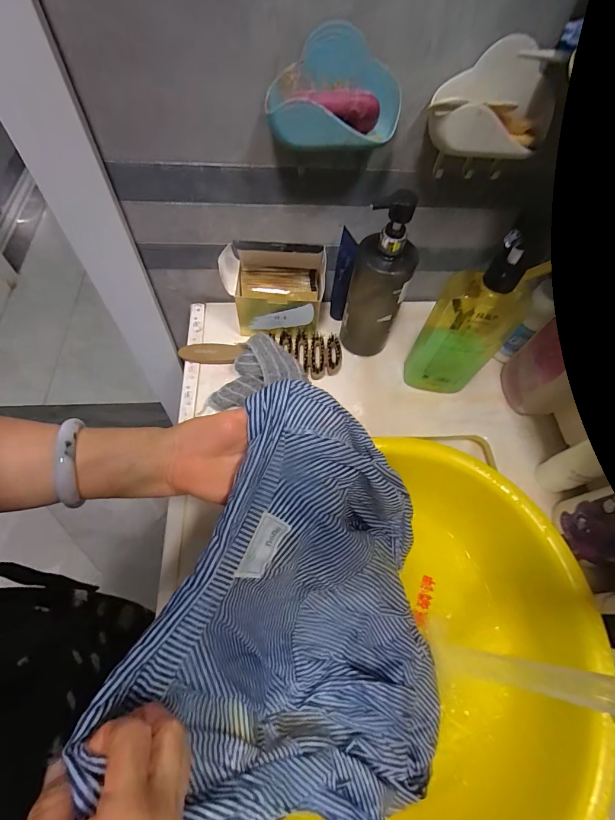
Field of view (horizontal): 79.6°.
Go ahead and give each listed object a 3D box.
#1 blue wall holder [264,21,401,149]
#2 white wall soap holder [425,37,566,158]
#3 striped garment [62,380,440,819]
[{"bbox_3d":[0.027,-0.279,0.325,0.125,0.069,0.048,-3,62,-6],"label":"blue wall holder"},{"bbox_3d":[0.174,-0.279,0.336,0.123,0.077,0.042,3,61,-3],"label":"white wall soap holder"},{"bbox_3d":[0.027,0.179,0.334,0.262,0.179,0.305,20,65,7],"label":"striped garment"}]

